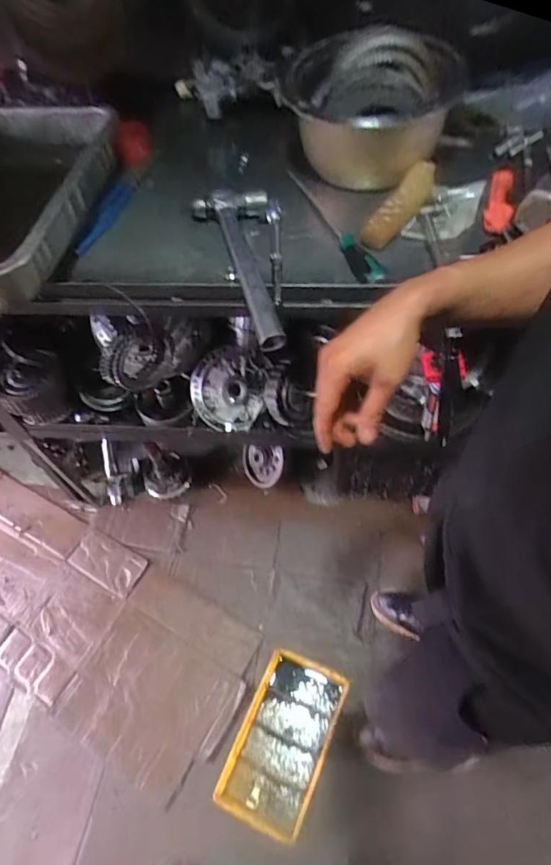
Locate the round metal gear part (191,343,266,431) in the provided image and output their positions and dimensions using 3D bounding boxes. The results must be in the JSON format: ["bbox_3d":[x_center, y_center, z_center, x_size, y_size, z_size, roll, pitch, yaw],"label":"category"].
[{"bbox_3d":[-0.105,-0.094,1.149,0.166,0.044,0.179,2,102,-4],"label":"round metal gear part"}]

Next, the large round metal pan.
[{"bbox_3d":[0.175,-0.596,0.964,0.302,0.146,0.295,-1,61,2],"label":"large round metal pan"}]

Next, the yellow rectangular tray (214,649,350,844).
[{"bbox_3d":[0.023,0.737,1.250,0.204,0.055,0.363,21,64,14],"label":"yellow rectangular tray"}]

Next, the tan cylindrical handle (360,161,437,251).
[{"bbox_3d":[0.221,-0.398,0.895,0.057,0.041,0.198,30,66,19],"label":"tan cylindrical handle"}]

